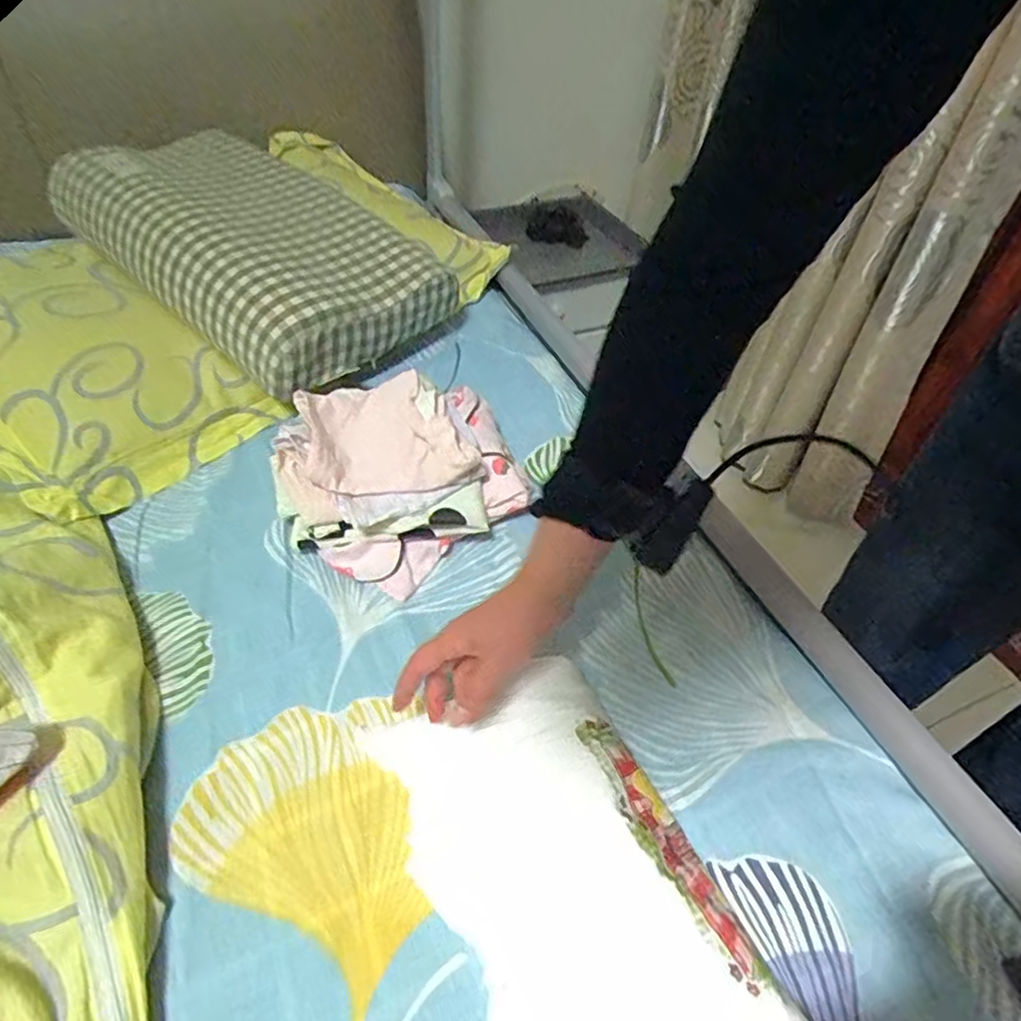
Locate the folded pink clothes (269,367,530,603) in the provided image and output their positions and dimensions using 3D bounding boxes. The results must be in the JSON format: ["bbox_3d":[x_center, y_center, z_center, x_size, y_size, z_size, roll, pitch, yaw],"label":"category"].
[{"bbox_3d":[-0.113,-0.040,0.644,0.242,0.111,0.195,-26,53,-19],"label":"folded pink clothes"}]

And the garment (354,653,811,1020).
[{"bbox_3d":[0.024,0.262,0.411,0.187,0.035,0.308,-36,54,0],"label":"garment"}]

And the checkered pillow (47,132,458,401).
[{"bbox_3d":[-0.355,-0.371,0.845,0.514,0.115,0.293,37,56,26],"label":"checkered pillow"}]

